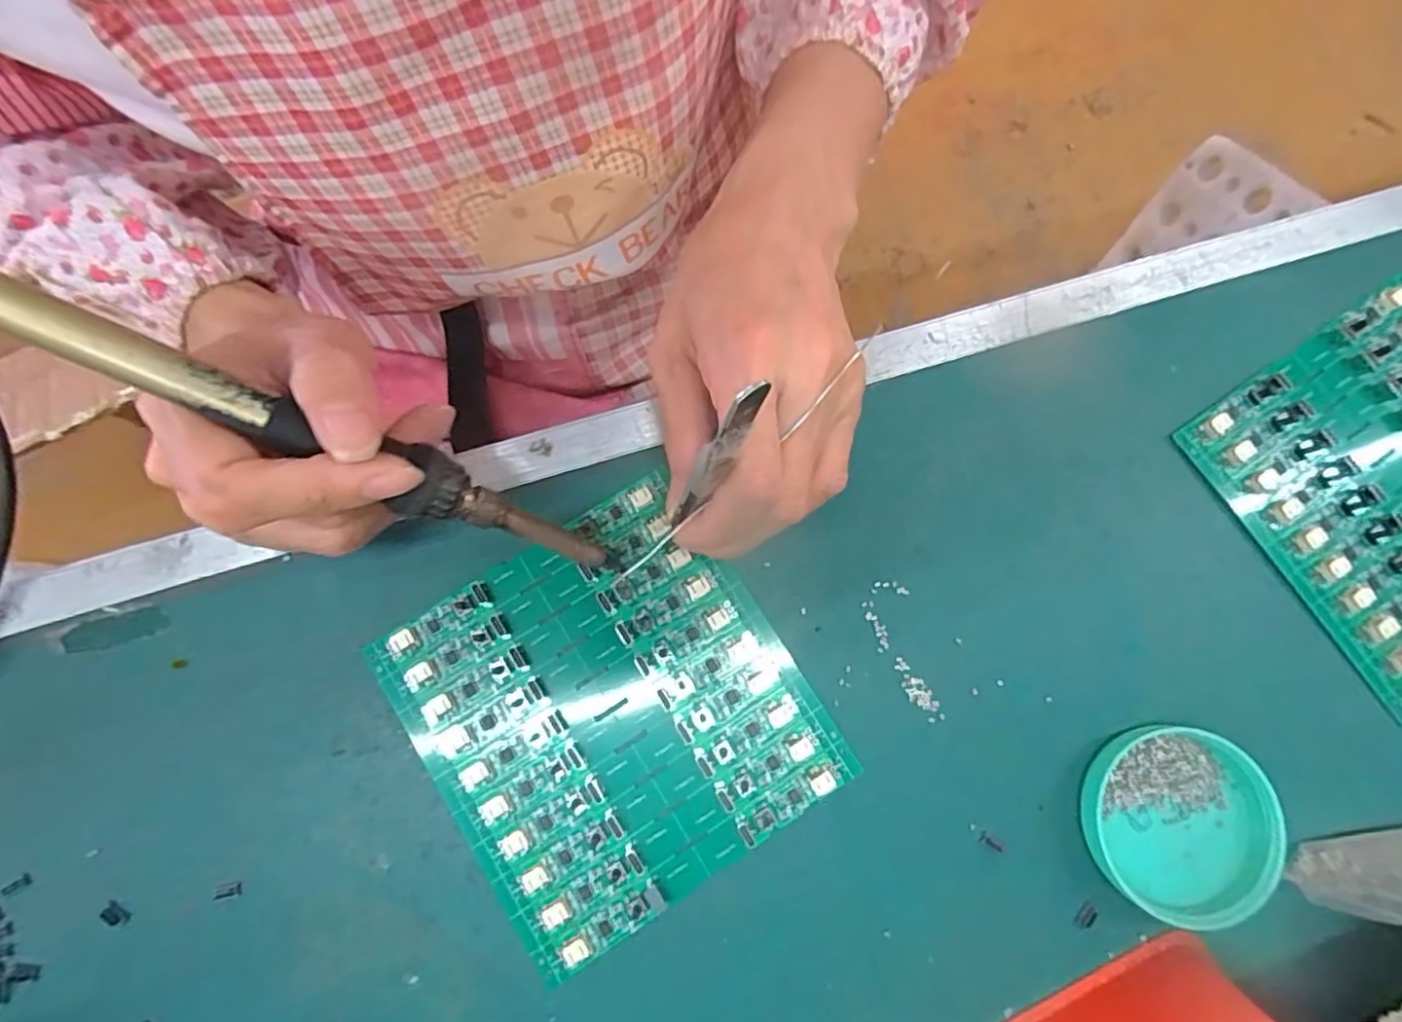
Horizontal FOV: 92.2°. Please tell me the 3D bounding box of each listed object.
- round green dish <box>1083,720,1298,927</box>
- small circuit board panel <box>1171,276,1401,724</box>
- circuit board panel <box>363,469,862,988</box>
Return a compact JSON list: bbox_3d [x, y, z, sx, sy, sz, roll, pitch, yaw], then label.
[{"bbox_3d":[0.175,0.114,0.246,0.064,0.011,0.065,-7,79,-2],"label":"round green dish"},{"bbox_3d":[0.286,-0.009,0.274,0.126,0.006,0.136,-32,81,-7],"label":"small circuit board panel"},{"bbox_3d":[-0.035,0.075,0.251,0.130,0.007,0.136,-32,81,-7],"label":"circuit board panel"}]

